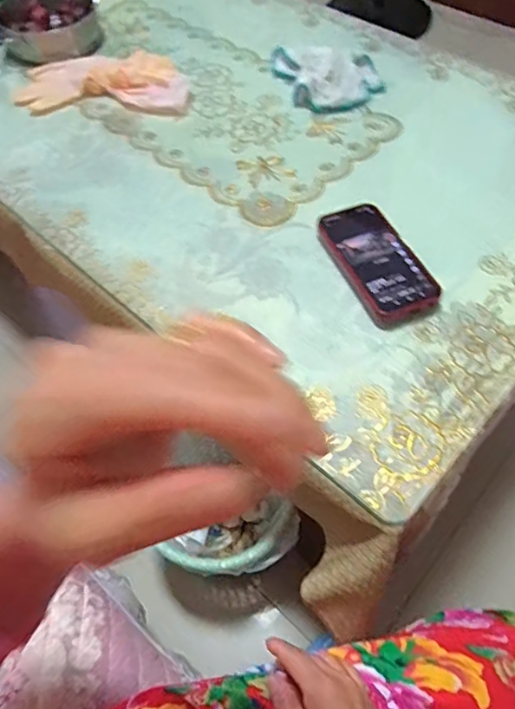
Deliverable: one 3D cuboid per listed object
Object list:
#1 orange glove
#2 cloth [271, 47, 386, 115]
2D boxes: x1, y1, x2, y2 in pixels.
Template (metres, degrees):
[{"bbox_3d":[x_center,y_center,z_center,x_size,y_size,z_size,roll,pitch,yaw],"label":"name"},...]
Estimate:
[{"bbox_3d":[-0.244,-0.433,0.818,0.275,0.035,0.156,-1,56,1],"label":"orange glove"},{"bbox_3d":[0.110,-0.444,0.822,0.147,0.032,0.184,-16,57,-9],"label":"cloth"}]

